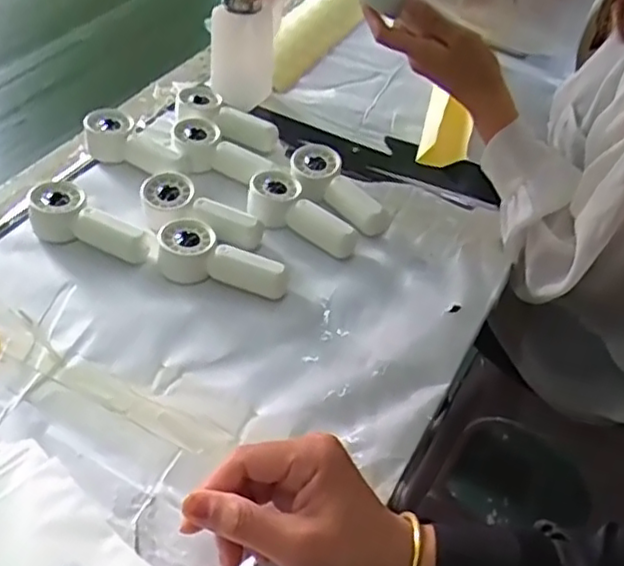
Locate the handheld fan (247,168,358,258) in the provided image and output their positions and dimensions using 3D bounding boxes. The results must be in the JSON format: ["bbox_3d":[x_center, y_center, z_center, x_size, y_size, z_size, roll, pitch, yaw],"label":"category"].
[{"bbox_3d":[-0.015,-0.058,0.593,0.051,0.032,0.115,-32,57,-30],"label":"handheld fan"}]

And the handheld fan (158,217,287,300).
[{"bbox_3d":[-0.076,-0.014,0.546,0.109,0.030,0.049,25,50,17],"label":"handheld fan"}]

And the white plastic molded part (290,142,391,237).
[{"bbox_3d":[0.022,-0.084,0.622,0.051,0.036,0.114,-34,59,-31],"label":"white plastic molded part"}]

